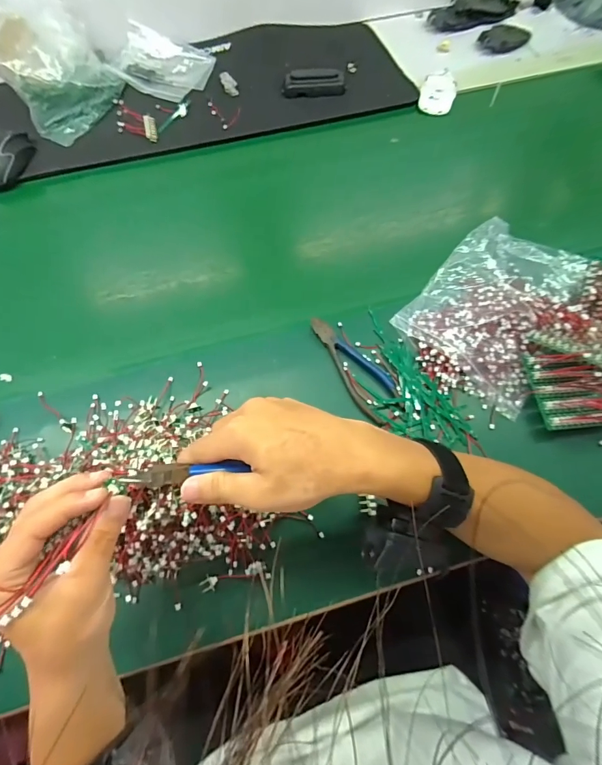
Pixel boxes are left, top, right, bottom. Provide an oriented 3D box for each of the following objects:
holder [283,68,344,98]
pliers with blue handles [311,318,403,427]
[{"bbox_3d":[0.024,-0.520,0.689,0.105,0.027,0.047,-1,64,1],"label":"holder"},{"bbox_3d":[0.062,-0.022,0.450,0.050,0.010,0.144,-28,67,-12],"label":"pliers with blue handles"}]

